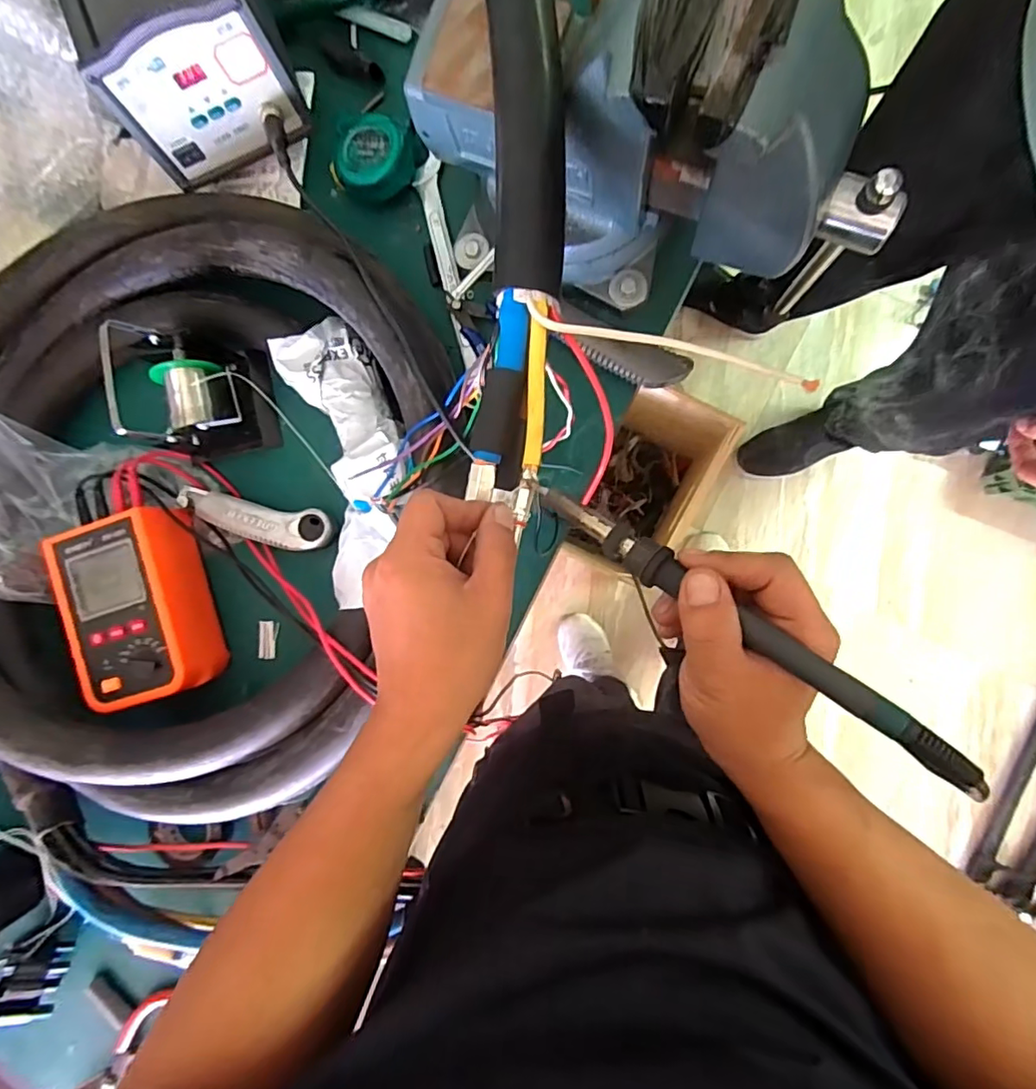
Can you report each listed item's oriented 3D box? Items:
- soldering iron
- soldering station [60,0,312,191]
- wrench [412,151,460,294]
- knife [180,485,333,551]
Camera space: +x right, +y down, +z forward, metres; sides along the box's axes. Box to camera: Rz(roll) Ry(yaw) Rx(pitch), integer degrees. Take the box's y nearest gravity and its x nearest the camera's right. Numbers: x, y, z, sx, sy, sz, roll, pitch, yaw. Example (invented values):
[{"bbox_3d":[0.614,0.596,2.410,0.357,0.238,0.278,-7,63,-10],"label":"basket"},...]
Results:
[{"bbox_3d":[0.099,0.032,0.267,0.231,0.015,0.018,36,96,21],"label":"soldering iron"},{"bbox_3d":[-0.262,-0.415,0.451,0.132,0.120,0.203,-19,88,9],"label":"soldering station"},{"bbox_3d":[-0.070,-0.275,0.485,0.023,0.005,0.129,-10,82,5],"label":"wrench"},{"bbox_3d":[-0.236,-0.021,0.496,0.150,0.014,0.037,10,92,9],"label":"knife"}]

